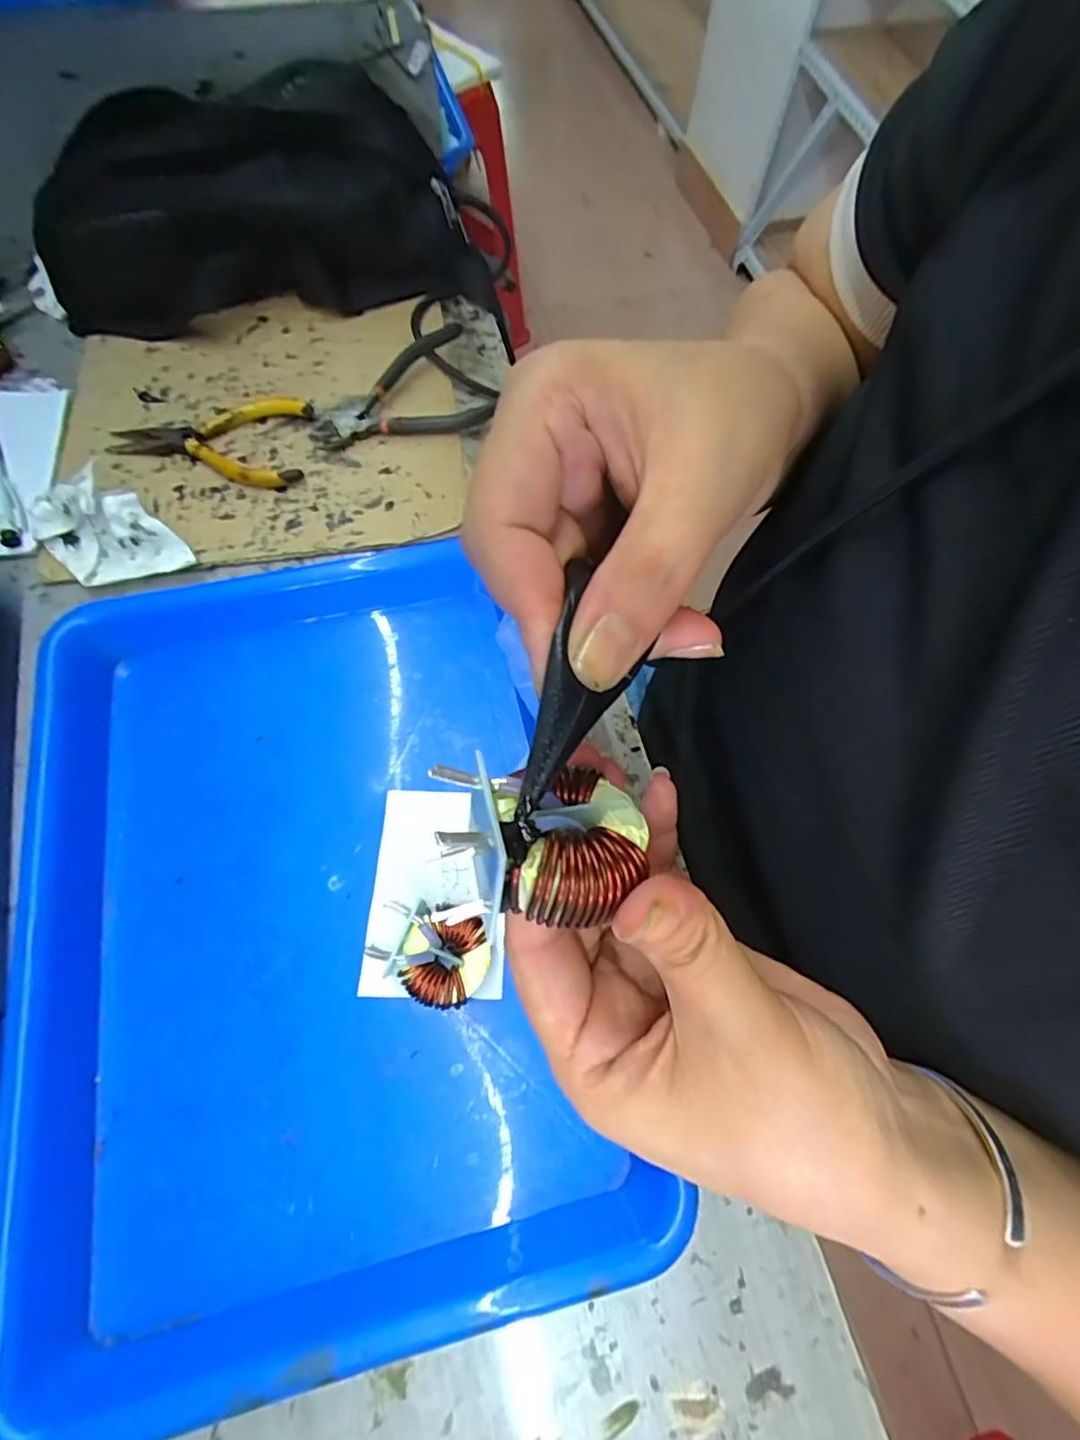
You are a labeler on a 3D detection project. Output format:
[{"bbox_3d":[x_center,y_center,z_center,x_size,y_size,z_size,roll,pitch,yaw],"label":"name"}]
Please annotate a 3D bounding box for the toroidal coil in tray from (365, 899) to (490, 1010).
[{"bbox_3d":[-0.046,0.102,0.254,0.047,0.028,0.038,24,69,7],"label":"toroidal coil in tray"}]

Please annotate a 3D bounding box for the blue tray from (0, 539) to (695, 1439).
[{"bbox_3d":[-0.116,0.076,0.263,0.250,0.029,0.325,-12,69,-7],"label":"blue tray"}]

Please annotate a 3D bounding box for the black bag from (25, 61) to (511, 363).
[{"bbox_3d":[-0.179,-0.345,0.386,0.290,0.087,0.109,-2,68,-3],"label":"black bag"}]

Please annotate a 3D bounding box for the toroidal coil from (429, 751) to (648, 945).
[{"bbox_3d":[0.001,0.026,0.130,0.045,0.024,0.037,0,68,-3],"label":"toroidal coil"}]

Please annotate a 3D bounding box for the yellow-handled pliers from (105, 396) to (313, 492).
[{"bbox_3d":[-0.207,-0.185,0.369,0.125,0.011,0.067,11,68,2],"label":"yellow-handled pliers"}]

